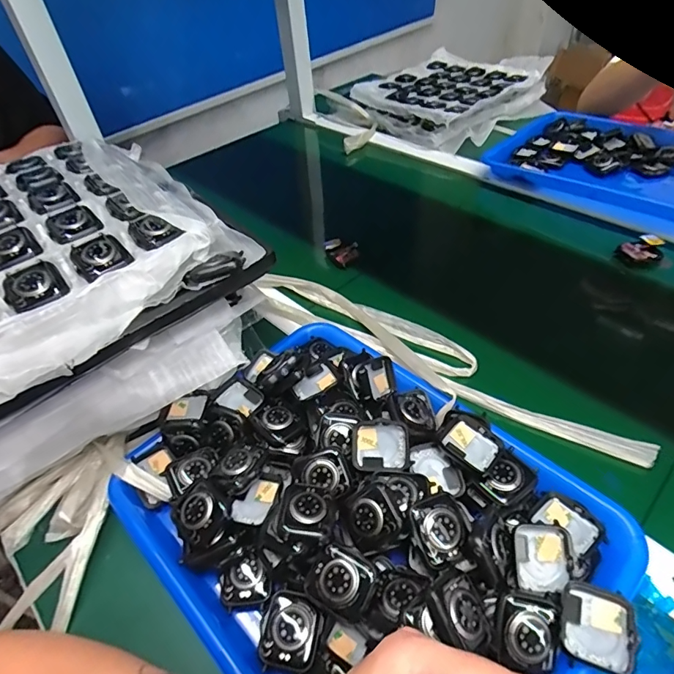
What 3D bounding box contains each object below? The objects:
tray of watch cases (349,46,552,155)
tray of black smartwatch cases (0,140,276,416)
[{"bbox_3d":[0.231,-0.490,0.912,0.346,0.066,0.277,-37,52,-26],"label":"tray of watch cases"},{"bbox_3d":[-0.282,-0.084,0.407,0.302,0.059,0.338,-35,52,-25],"label":"tray of black smartwatch cases"}]

